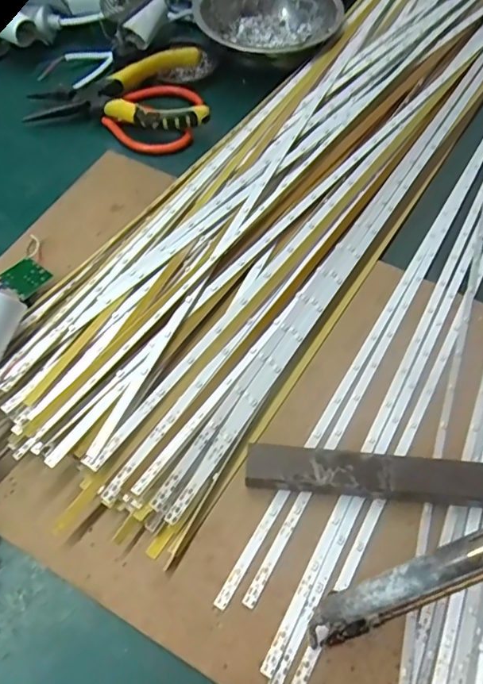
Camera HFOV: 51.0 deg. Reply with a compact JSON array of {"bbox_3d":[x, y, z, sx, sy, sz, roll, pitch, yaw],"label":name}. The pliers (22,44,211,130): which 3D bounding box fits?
[{"bbox_3d":[-0.100,-0.215,0.424,0.152,0.022,0.091,5,62,1],"label":"pliers"}]

